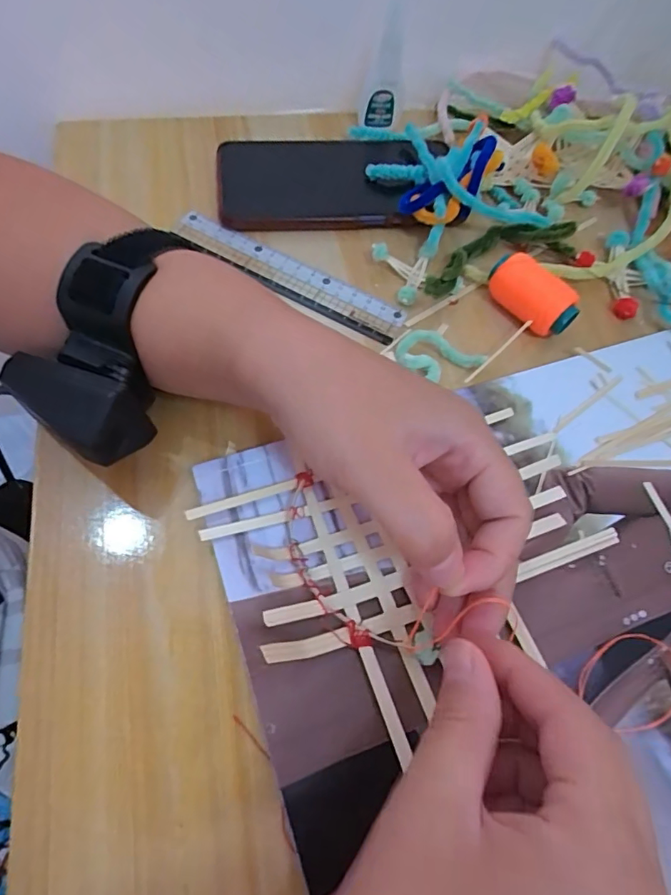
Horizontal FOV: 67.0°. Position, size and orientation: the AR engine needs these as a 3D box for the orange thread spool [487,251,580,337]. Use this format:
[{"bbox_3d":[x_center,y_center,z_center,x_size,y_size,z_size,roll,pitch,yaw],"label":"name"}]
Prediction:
[{"bbox_3d":[0.116,-0.090,0.302,0.023,0.026,0.053,-37,71,-20],"label":"orange thread spool"}]

